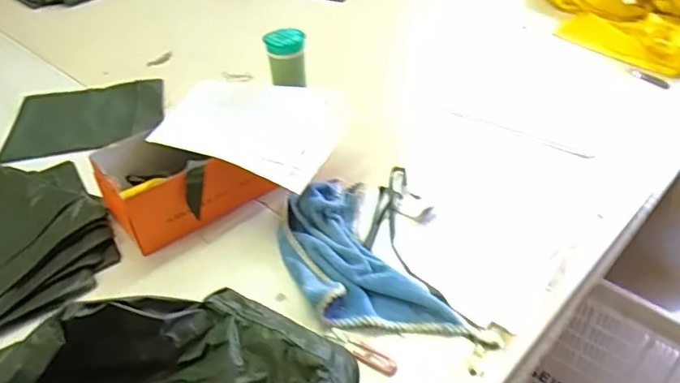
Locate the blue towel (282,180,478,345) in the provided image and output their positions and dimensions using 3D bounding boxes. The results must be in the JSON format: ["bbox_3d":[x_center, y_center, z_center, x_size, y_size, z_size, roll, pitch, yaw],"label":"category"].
[{"bbox_3d":[0.017,0.090,0.761,0.173,0.050,0.355,-17,43,-20],"label":"blue towel"}]

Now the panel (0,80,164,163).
[{"bbox_3d":[-0.559,-0.173,1.173,0.322,0.028,0.297,-13,39,-18],"label":"panel"}]

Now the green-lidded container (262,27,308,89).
[{"bbox_3d":[-0.107,-0.266,1.052,0.081,0.095,0.072,-10,41,-12],"label":"green-lidded container"}]

